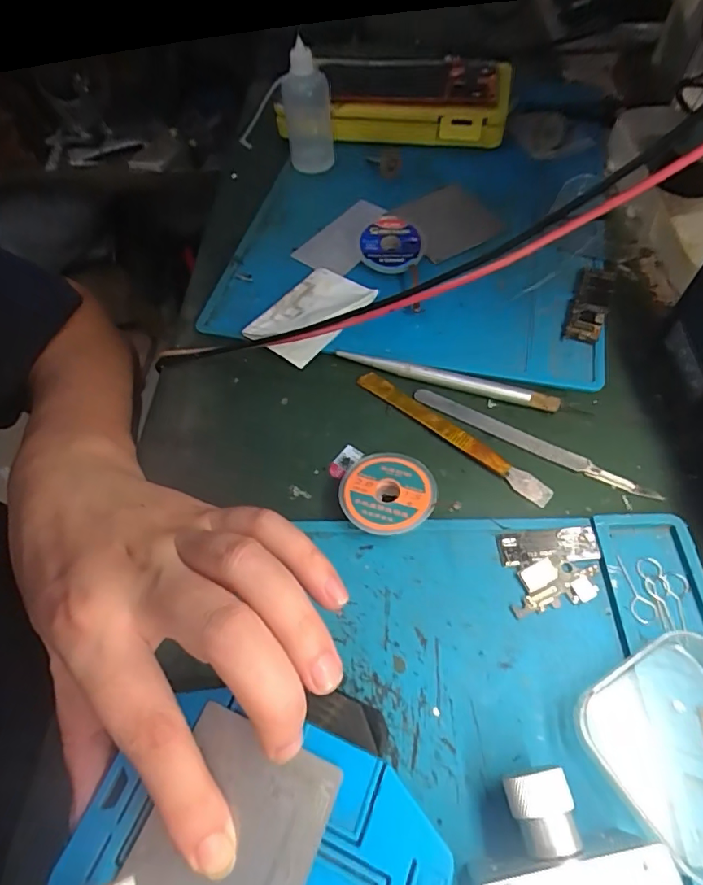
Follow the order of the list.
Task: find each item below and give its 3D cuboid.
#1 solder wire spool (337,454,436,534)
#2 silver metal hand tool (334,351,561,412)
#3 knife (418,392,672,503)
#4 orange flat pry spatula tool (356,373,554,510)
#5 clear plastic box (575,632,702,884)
[{"bbox_3d":[0.017,0.025,0.234,0.044,0.013,0.041,-2,58,3],"label":"solder wire spool"},{"bbox_3d":[0.052,-0.036,0.271,0.124,0.009,0.008,15,60,13],"label":"silver metal hand tool"},{"bbox_3d":[0.092,-0.001,0.250,0.129,0.004,0.009,25,63,18],"label":"knife"},{"bbox_3d":[0.052,-0.007,0.256,0.119,0.004,0.012,36,67,23],"label":"orange flat pry spatula tool"},{"bbox_3d":[0.124,0.109,0.171,0.066,0.017,0.064,-27,60,-13],"label":"clear plastic box"}]

